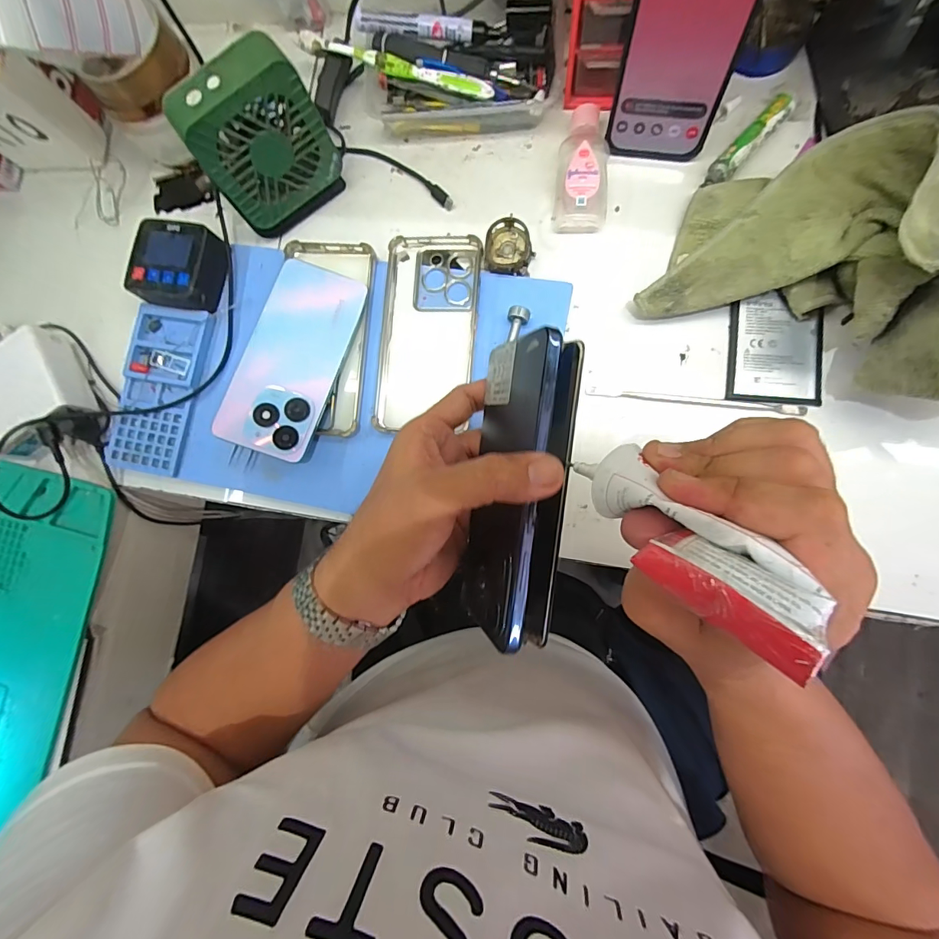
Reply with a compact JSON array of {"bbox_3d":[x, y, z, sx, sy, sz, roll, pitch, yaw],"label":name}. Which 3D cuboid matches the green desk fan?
[{"bbox_3d":[-0.164,-0.259,0.355,0.098,0.112,0.049,-33,81,2],"label":"green desk fan"}]

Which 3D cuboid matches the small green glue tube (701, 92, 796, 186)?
[{"bbox_3d":[0.223,-0.261,0.353,0.017,0.019,0.085,44,90,9],"label":"small green glue tube"}]

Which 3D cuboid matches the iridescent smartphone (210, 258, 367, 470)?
[{"bbox_3d":[-0.143,-0.091,0.356,0.073,0.007,0.160,20,82,-7],"label":"iridescent smartphone"}]

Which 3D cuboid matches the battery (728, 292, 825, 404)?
[{"bbox_3d":[0.238,-0.093,0.341,0.066,0.007,0.084,5,84,7],"label":"battery"}]

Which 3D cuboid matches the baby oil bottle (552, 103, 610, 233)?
[{"bbox_3d":[0.095,-0.253,0.369,0.042,0.024,0.098,5,84,7],"label":"baby oil bottle"}]

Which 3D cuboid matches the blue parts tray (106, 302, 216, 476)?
[{"bbox_3d":[-0.278,-0.071,0.392,0.070,0.013,0.147,12,85,8],"label":"blue parts tray"}]

